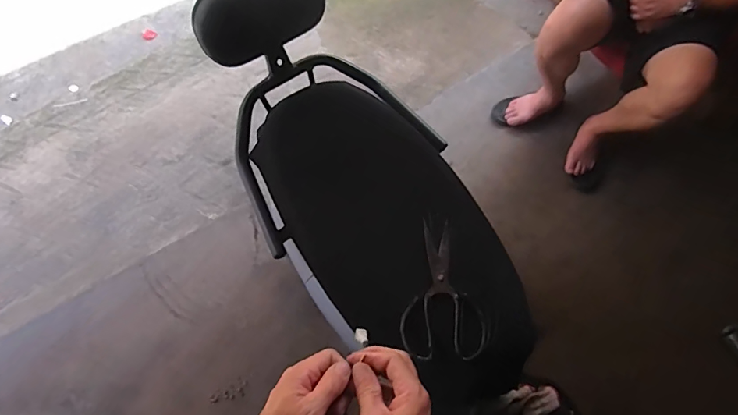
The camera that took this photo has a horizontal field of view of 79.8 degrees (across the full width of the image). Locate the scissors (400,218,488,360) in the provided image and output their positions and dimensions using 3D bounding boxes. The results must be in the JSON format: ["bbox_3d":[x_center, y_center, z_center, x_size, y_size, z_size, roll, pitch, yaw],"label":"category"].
[{"bbox_3d":[0.112,0.125,0.683,0.126,0.012,0.206,0,69,-1],"label":"scissors"}]

